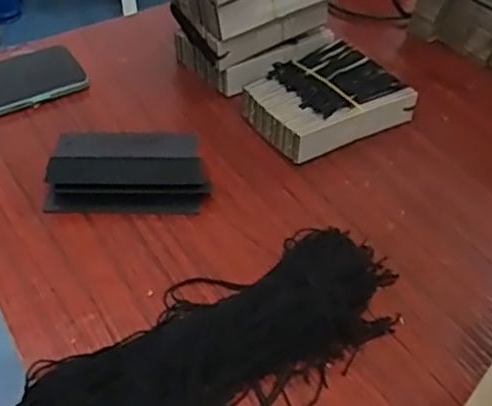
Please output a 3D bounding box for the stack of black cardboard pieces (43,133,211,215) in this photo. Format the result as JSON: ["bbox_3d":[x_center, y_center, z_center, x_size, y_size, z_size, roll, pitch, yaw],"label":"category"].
[{"bbox_3d":[-0.099,-0.032,0.541,0.130,0.020,0.092,2,45,2],"label":"stack of black cardboard pieces"}]

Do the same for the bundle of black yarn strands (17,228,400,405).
[{"bbox_3d":[-0.011,0.093,0.413,0.150,0.031,0.254,32,54,28],"label":"bundle of black yarn strands"}]

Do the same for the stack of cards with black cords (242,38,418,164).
[{"bbox_3d":[0.071,-0.097,0.596,0.132,0.034,0.104,-24,50,-22],"label":"stack of cards with black cords"}]

